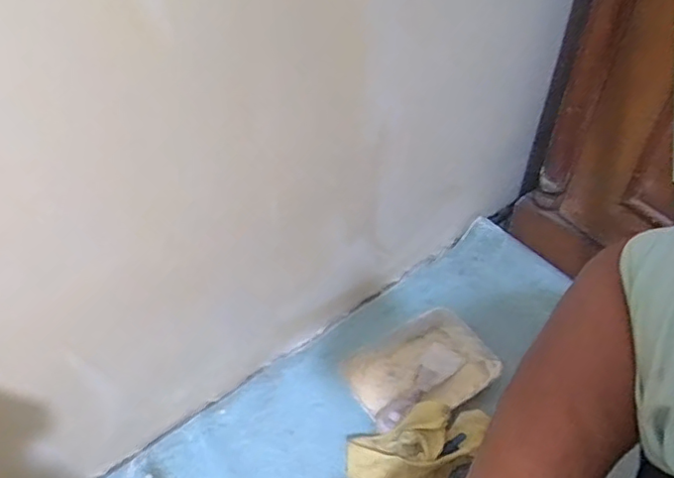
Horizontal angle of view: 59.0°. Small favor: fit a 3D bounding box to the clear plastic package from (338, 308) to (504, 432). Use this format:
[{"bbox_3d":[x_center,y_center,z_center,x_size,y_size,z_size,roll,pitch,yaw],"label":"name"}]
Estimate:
[{"bbox_3d":[0.098,0.155,0.713,0.165,0.032,0.122,-24,50,-23],"label":"clear plastic package"}]

